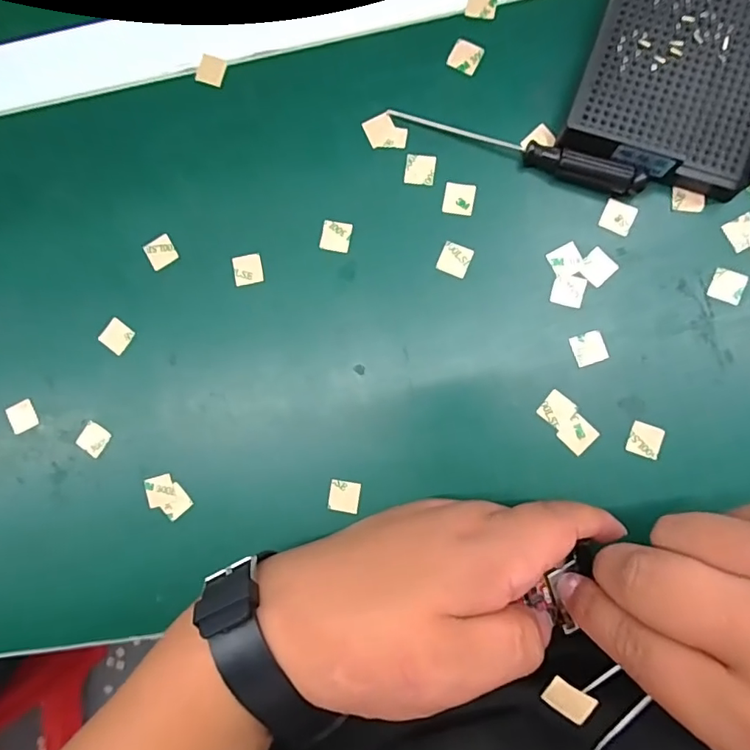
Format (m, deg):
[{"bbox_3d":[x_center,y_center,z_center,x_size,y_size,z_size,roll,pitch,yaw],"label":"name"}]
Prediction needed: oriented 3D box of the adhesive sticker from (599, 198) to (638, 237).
[{"bbox_3d":[0.123,-0.080,0.261,0.015,0.004,0.017,25,93,8],"label":"adhesive sticker"}]

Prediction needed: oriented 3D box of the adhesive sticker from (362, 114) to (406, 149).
[{"bbox_3d":[0.006,-0.129,0.275,0.019,0.004,0.022,-25,85,5],"label":"adhesive sticker"}]

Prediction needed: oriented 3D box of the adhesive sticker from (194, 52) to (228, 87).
[{"bbox_3d":[-0.090,-0.168,0.286,0.014,0.004,0.015,20,95,-1],"label":"adhesive sticker"}]

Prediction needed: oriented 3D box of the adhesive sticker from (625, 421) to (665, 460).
[{"bbox_3d":[0.133,0.032,0.254,0.016,0.004,0.016,18,88,7],"label":"adhesive sticker"}]

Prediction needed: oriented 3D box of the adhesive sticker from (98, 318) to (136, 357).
[{"bbox_3d":[-0.140,-0.021,0.281,0.014,0.004,0.015,37,83,-4],"label":"adhesive sticker"}]

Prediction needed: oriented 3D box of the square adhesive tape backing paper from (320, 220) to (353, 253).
[{"bbox_3d":[-0.021,-0.073,0.274,0.016,0.004,0.016,8,87,2],"label":"square adhesive tape backing paper"}]

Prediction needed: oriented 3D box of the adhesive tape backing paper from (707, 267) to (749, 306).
[{"bbox_3d":[0.174,-0.044,0.255,0.015,0.004,0.016,22,89,7],"label":"adhesive tape backing paper"}]

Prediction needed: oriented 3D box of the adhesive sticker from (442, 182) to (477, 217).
[{"bbox_3d":[0.044,-0.091,0.269,0.016,0.004,0.016,10,92,8],"label":"adhesive sticker"}]

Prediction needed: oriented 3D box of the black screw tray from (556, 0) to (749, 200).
[{"bbox_3d":[0.157,-0.164,0.251,0.092,0.024,0.139,18,89,6],"label":"black screw tray"}]

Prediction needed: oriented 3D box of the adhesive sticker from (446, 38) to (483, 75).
[{"bbox_3d":[0.048,-0.168,0.273,0.015,0.004,0.017,25,91,3],"label":"adhesive sticker"}]

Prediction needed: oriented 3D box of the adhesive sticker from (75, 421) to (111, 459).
[{"bbox_3d":[-0.152,0.035,0.280,0.016,0.004,0.016,36,88,2],"label":"adhesive sticker"}]

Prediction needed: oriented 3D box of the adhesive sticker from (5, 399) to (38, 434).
[{"bbox_3d":[-0.194,0.023,0.284,0.015,0.004,0.016,-28,83,-7],"label":"adhesive sticker"}]

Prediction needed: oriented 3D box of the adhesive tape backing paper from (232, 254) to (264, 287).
[{"bbox_3d":[-0.068,-0.056,0.278,0.015,0.004,0.015,-11,86,0],"label":"adhesive tape backing paper"}]

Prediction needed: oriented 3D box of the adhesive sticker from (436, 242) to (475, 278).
[{"bbox_3d":[0.042,-0.059,0.268,0.016,0.004,0.015,23,90,6],"label":"adhesive sticker"}]

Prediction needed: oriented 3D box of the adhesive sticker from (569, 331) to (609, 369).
[{"bbox_3d":[0.107,-0.013,0.259,0.016,0.004,0.015,-17,84,5],"label":"adhesive sticker"}]

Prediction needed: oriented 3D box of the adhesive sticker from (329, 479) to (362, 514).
[{"bbox_3d":[-0.015,0.062,0.266,0.015,0.004,0.016,8,82,4],"label":"adhesive sticker"}]

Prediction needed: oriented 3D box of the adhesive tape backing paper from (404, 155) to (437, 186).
[{"bbox_3d":[0.024,-0.108,0.271,0.016,0.004,0.015,6,87,5],"label":"adhesive tape backing paper"}]

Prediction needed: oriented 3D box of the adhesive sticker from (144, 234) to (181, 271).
[{"bbox_3d":[-0.117,-0.067,0.283,0.017,0.004,0.017,-33,83,-3],"label":"adhesive sticker"}]

